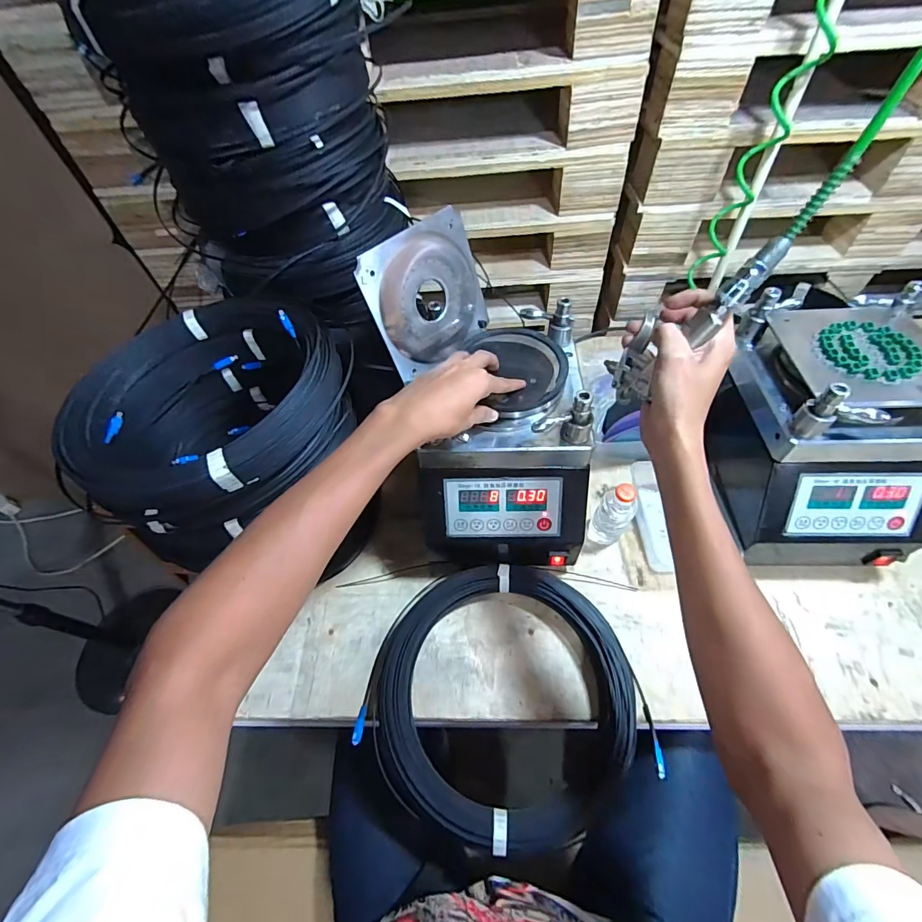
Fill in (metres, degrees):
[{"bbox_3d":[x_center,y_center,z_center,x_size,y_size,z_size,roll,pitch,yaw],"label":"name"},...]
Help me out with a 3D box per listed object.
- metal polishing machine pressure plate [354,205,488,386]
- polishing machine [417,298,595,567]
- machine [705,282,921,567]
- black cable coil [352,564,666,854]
[{"bbox_3d":[-0.039,-0.208,0.549,0.173,0.167,0.013,-42,45,-23],"label":"metal polishing machine pressure plate"},{"bbox_3d":[0.063,-0.031,0.606,0.208,0.231,0.266,2,56,6],"label":"polishing machine"},{"bbox_3d":[0.495,-0.029,0.600,0.218,0.283,0.279,-1,55,5],"label":"machine"},{"bbox_3d":[0.045,0.295,0.548,0.335,0.052,0.317,-2,55,3],"label":"black cable coil"}]

